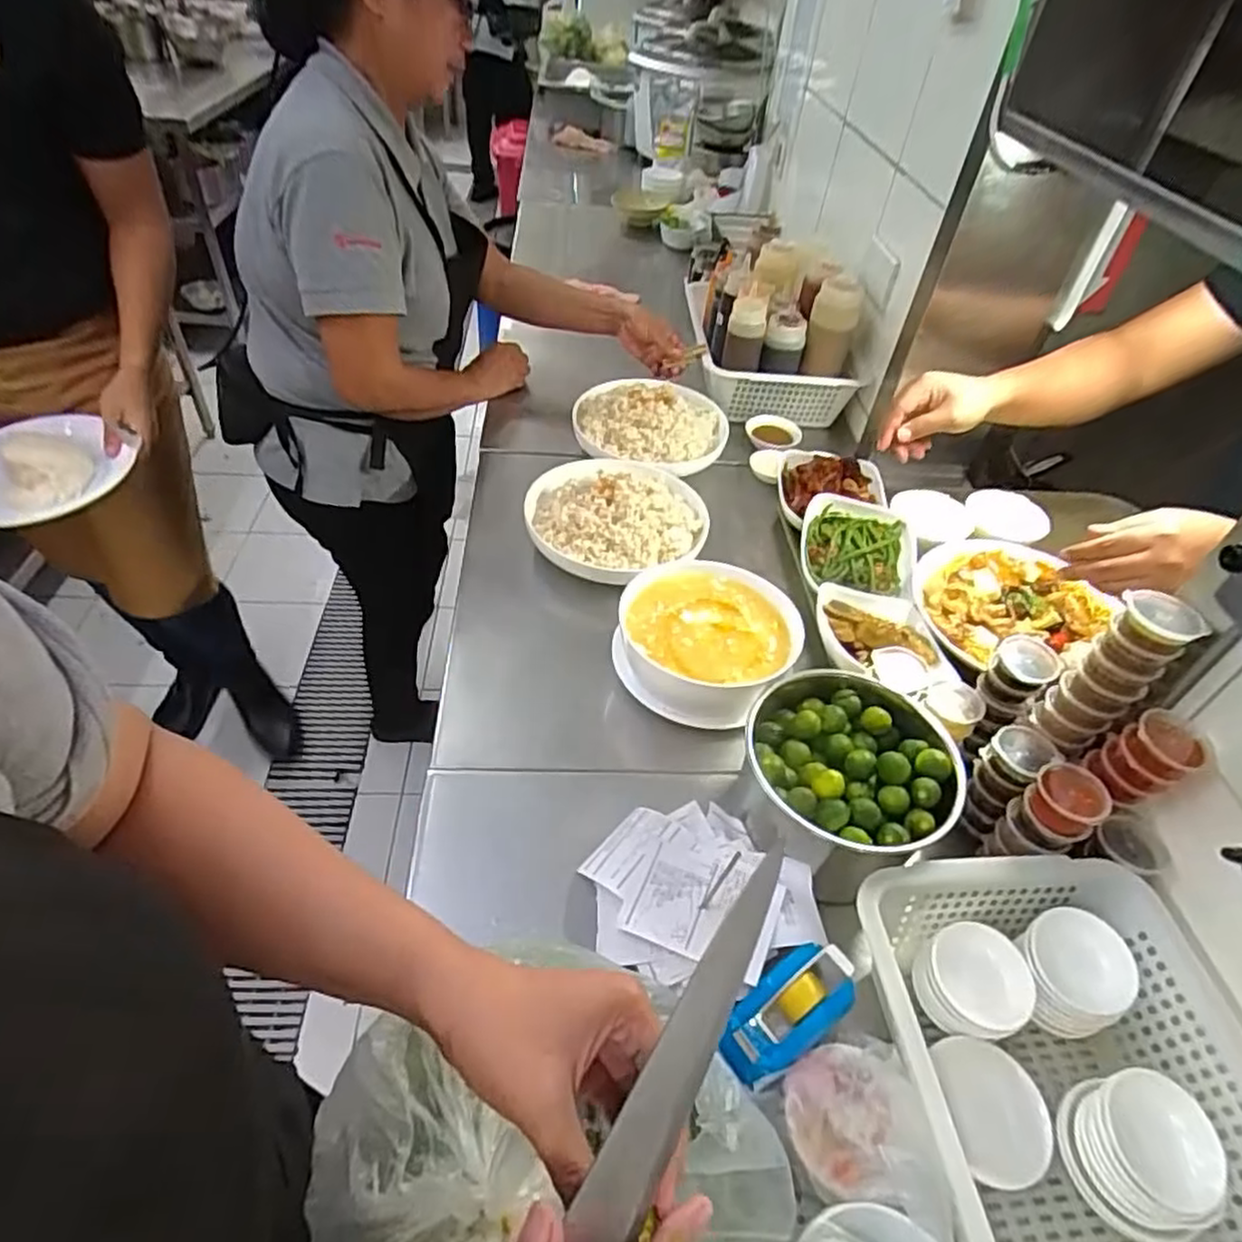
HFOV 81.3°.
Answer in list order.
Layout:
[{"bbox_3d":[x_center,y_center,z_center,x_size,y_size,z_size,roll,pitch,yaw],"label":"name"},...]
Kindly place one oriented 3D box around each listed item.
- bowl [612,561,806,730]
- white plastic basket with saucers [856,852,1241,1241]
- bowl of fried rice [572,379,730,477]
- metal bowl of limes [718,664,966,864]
[{"bbox_3d":[0.090,0.019,0.765,0.178,0.070,0.188,4,45,-4],"label":"bowl"},{"bbox_3d":[0.308,0.330,0.479,0.236,0.094,0.313,-1,45,-8],"label":"white plastic basket with saucers"},{"bbox_3d":[0.043,-0.294,1.074,0.226,0.070,0.184,9,45,1],"label":"bowl of fried rice"},{"bbox_3d":[0.189,0.138,0.627,0.167,0.093,0.173,4,45,-4],"label":"metal bowl of limes"}]

